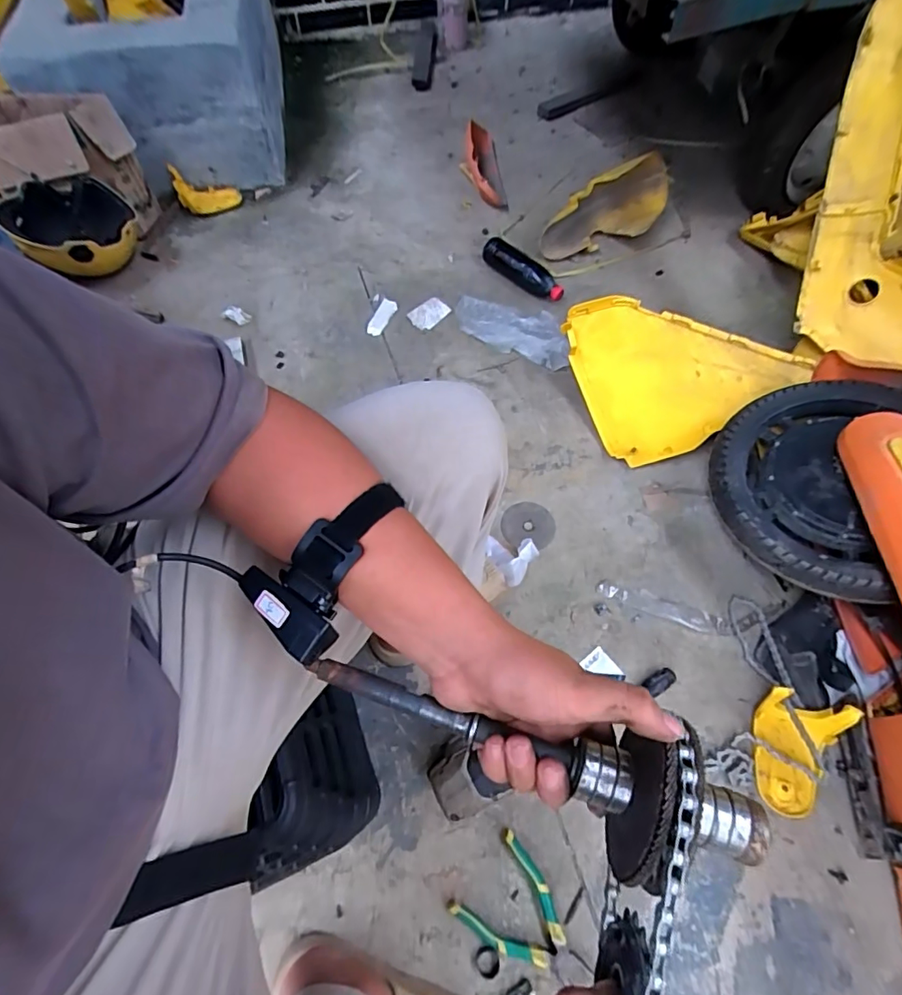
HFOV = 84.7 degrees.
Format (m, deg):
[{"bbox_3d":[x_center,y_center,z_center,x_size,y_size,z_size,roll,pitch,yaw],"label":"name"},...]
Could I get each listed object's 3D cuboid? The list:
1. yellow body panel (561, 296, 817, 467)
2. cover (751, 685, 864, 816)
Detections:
[{"bbox_3d":[0.446,-0.265,0.998,0.369,0.115,0.328,-20,64,-8],"label":"yellow body panel"},{"bbox_3d":[0.503,0.369,0.705,0.110,0.070,0.154,12,64,8],"label":"cover"}]

